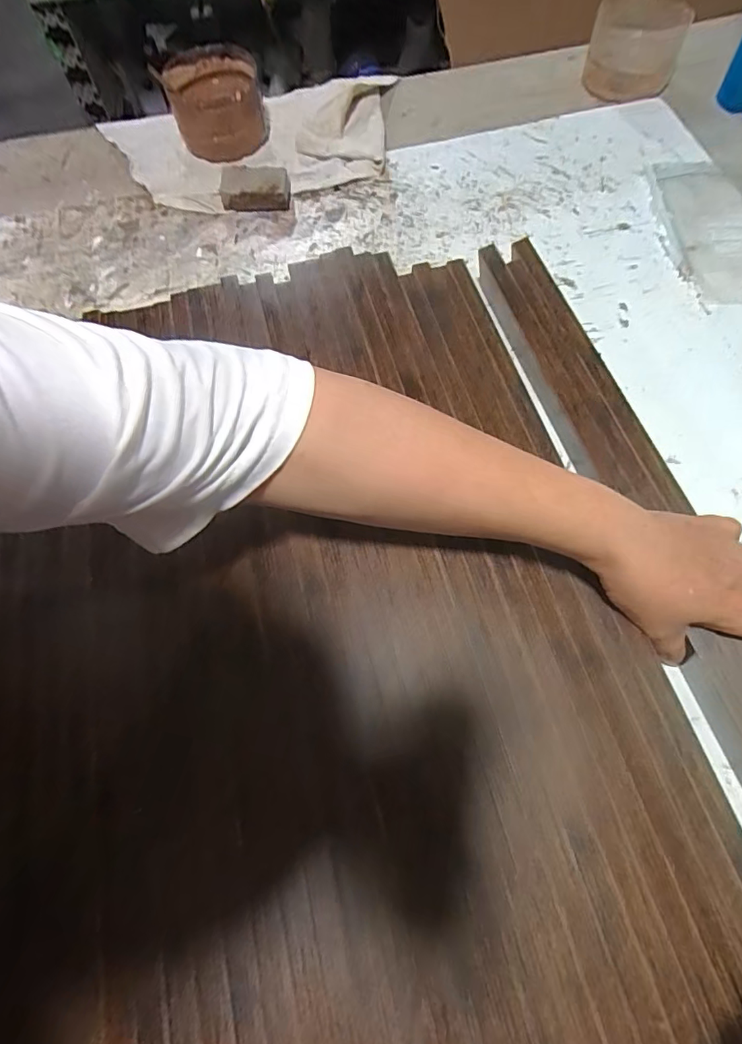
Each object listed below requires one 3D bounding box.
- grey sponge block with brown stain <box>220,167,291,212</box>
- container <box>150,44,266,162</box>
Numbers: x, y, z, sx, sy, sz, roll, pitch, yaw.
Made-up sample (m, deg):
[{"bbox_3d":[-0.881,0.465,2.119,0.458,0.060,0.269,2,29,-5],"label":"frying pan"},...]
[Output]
[{"bbox_3d":[-0.125,-0.363,0.554,0.073,0.029,0.041,4,66,5],"label":"grey sponge block with brown stain"},{"bbox_3d":[-0.183,-0.498,0.598,0.114,0.060,0.120,-22,67,-7],"label":"container"}]

